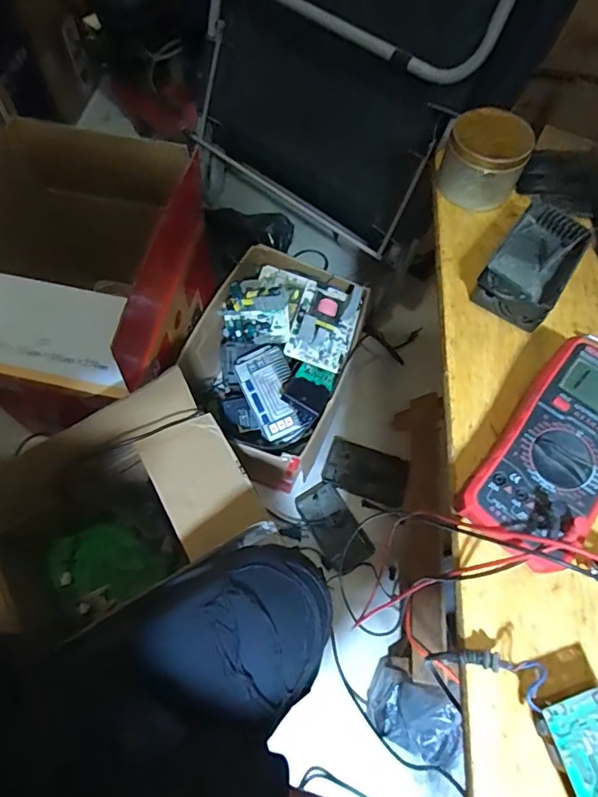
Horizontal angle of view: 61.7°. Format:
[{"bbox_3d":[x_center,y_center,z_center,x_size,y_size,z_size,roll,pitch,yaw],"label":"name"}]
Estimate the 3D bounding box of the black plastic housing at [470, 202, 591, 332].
[{"bbox_3d":[0.231,-0.134,0.489,0.072,0.044,0.134,35,67,14],"label":"black plastic housing"}]

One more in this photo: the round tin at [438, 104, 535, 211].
[{"bbox_3d":[0.196,-0.253,0.531,0.083,0.061,0.081,1,64,-2],"label":"round tin"}]

